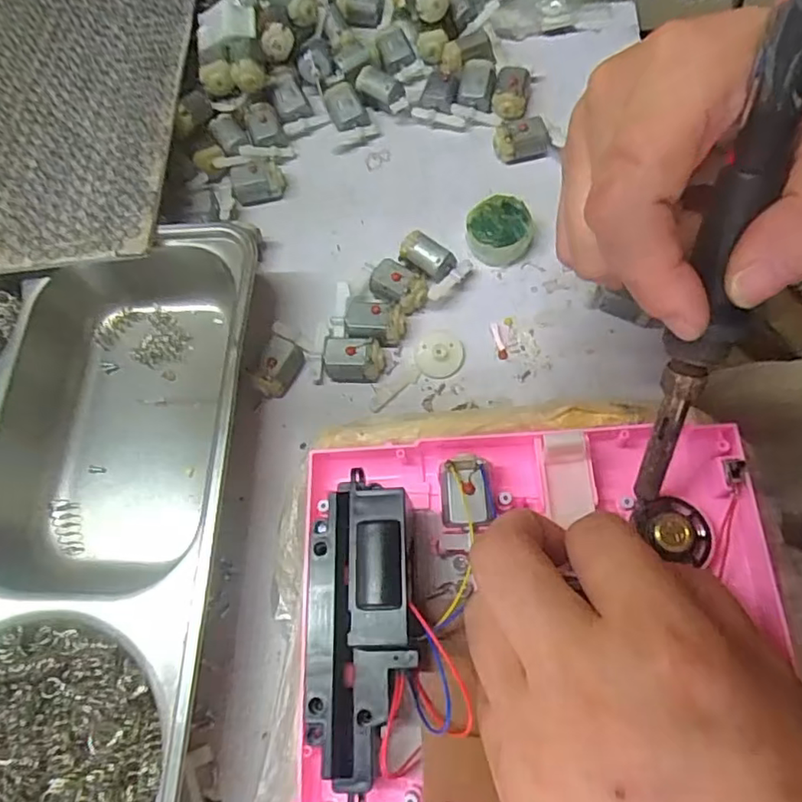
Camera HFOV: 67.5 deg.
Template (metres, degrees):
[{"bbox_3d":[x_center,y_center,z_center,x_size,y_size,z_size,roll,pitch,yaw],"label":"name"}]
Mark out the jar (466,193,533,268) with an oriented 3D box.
[{"bbox_3d":[0.050,-0.087,0.311,0.032,0.019,0.031,-1,68,2],"label":"jar"}]

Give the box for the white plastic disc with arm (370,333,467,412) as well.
[{"bbox_3d":[0.006,-0.015,0.289,0.053,0.007,0.021,-32,70,-11],"label":"white plastic disc with arm"}]

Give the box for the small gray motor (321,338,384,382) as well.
[{"bbox_3d":[-0.023,-0.021,0.289,0.029,0.015,0.019,4,68,3],"label":"small gray motor"}]

